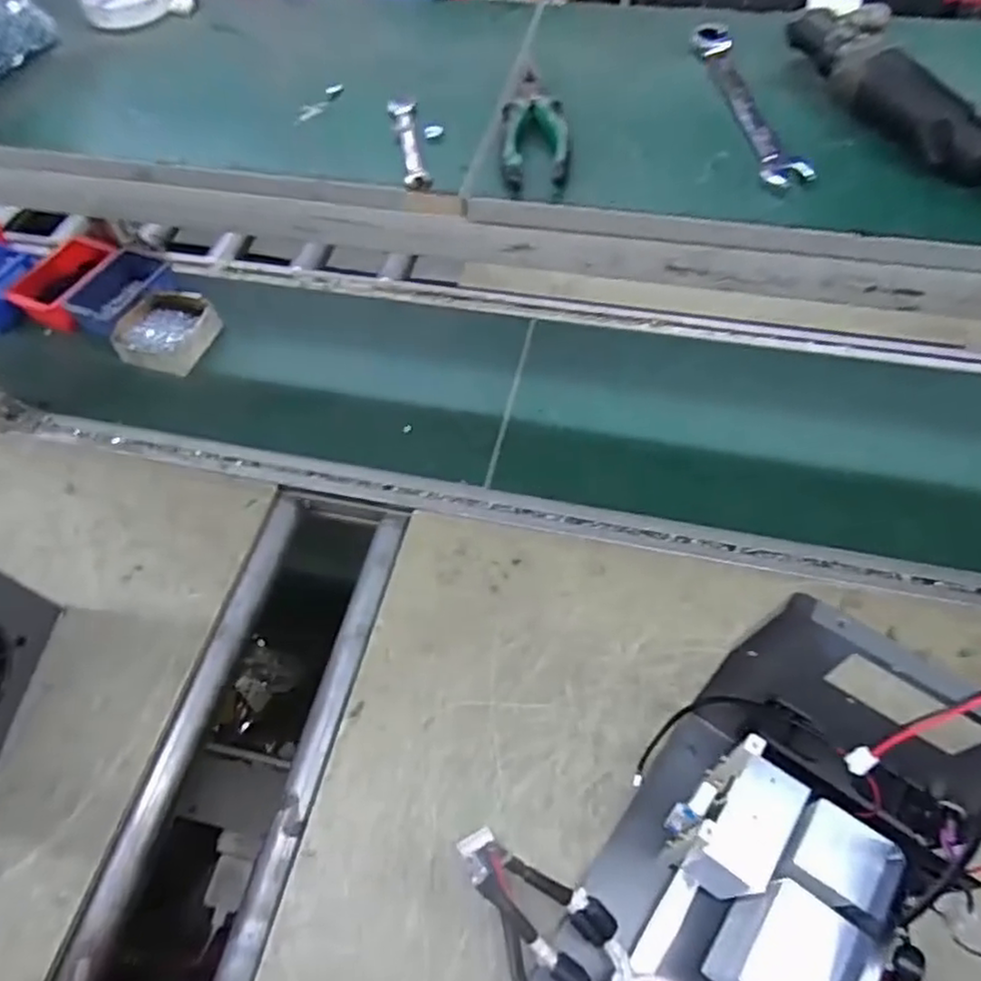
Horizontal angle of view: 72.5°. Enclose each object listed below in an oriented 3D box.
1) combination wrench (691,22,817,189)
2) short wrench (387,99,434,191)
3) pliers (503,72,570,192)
[{"bbox_3d":[0.194,-0.302,0.513,0.032,0.016,0.206,-9,58,-2],"label":"combination wrench"},{"bbox_3d":[-0.062,-0.267,0.514,0.022,0.005,0.117,-10,56,-2],"label":"short wrench"},{"bbox_3d":[0.033,-0.266,0.496,0.048,0.024,0.108,-2,56,4],"label":"pliers"}]

